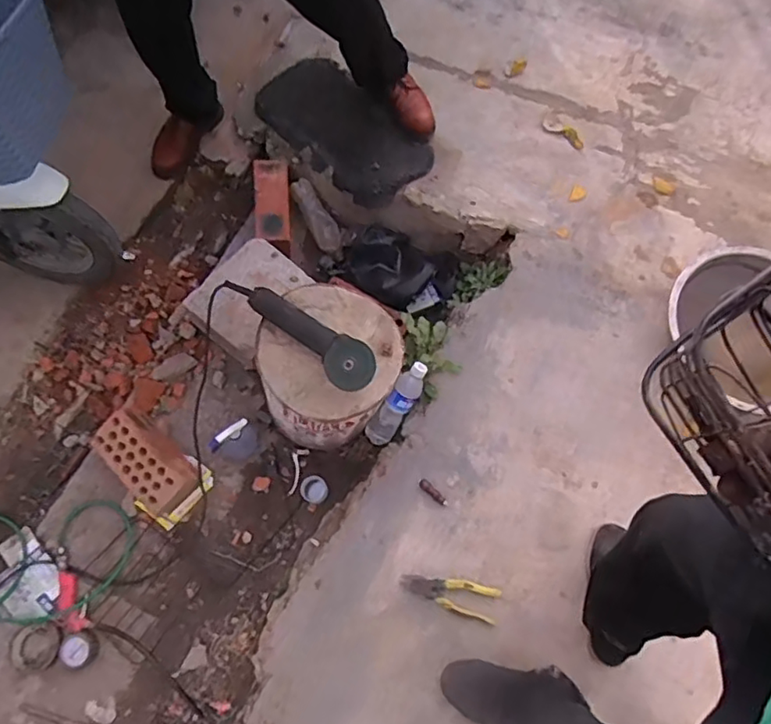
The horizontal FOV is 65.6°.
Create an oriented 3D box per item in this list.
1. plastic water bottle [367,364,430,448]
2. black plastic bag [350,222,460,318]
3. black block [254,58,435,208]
[{"bbox_3d":[0.021,0.104,1.329,0.061,0.240,0.057,40,33,14],"label":"plastic water bottle"},{"bbox_3d":[0.044,-0.232,1.543,0.274,0.096,0.191,23,72,1],"label":"black plastic bag"},{"bbox_3d":[-0.117,-0.640,1.587,0.275,0.058,0.528,-40,74,-14],"label":"black block"}]

